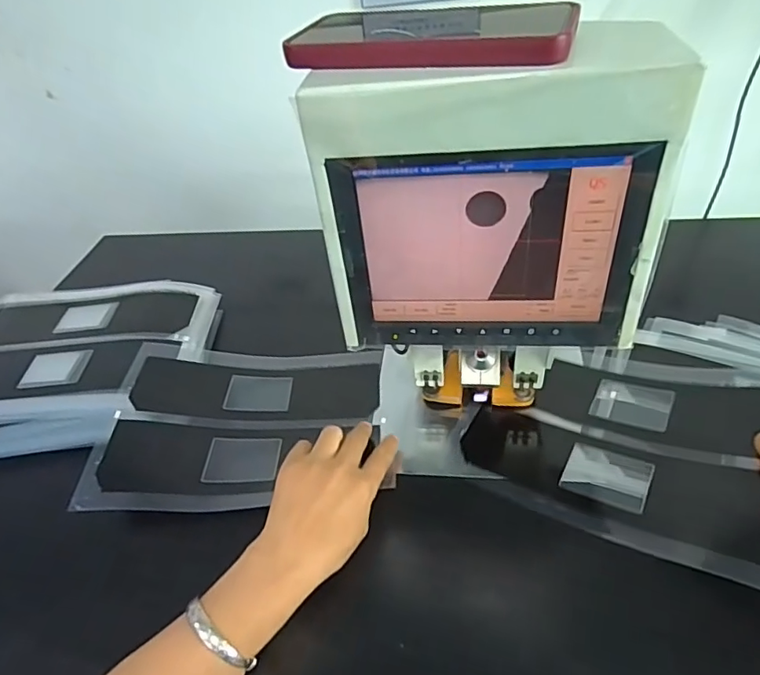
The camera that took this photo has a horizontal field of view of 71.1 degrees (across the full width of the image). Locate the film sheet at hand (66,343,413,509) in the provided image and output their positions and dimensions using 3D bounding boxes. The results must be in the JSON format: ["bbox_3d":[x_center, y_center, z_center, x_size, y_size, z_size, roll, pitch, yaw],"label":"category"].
[{"bbox_3d":[-0.123,0.076,0.554,0.293,0.046,0.202,-7,41,0],"label":"film sheet at hand"}]

